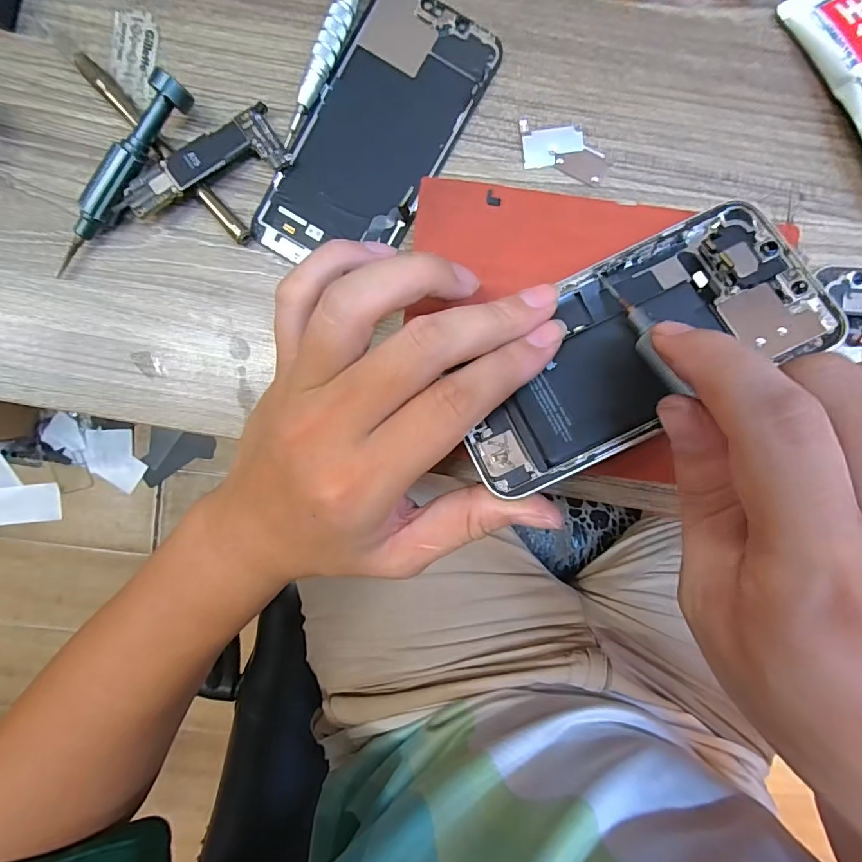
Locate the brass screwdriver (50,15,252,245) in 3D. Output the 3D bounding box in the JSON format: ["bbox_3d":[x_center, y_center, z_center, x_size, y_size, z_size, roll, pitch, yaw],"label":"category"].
[{"bbox_3d":[-0.136,-0.143,0.222,0.008,0.009,0.132,-42,93,2],"label":"brass screwdriver"}]

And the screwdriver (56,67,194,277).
[{"bbox_3d":[-0.147,-0.117,0.216,0.013,0.024,0.103,38,93,-2],"label":"screwdriver"}]

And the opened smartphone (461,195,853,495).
[{"bbox_3d":[0.077,-0.034,0.182,0.143,0.008,0.068,-26,75,1],"label":"opened smartphone"}]

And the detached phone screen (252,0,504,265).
[{"bbox_3d":[-0.027,-0.143,0.228,0.067,0.006,0.139,30,93,-2],"label":"detached phone screen"}]

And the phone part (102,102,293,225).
[{"bbox_3d":[-0.111,-0.119,0.219,0.089,0.007,0.028,-34,100,-3],"label":"phone part"}]

